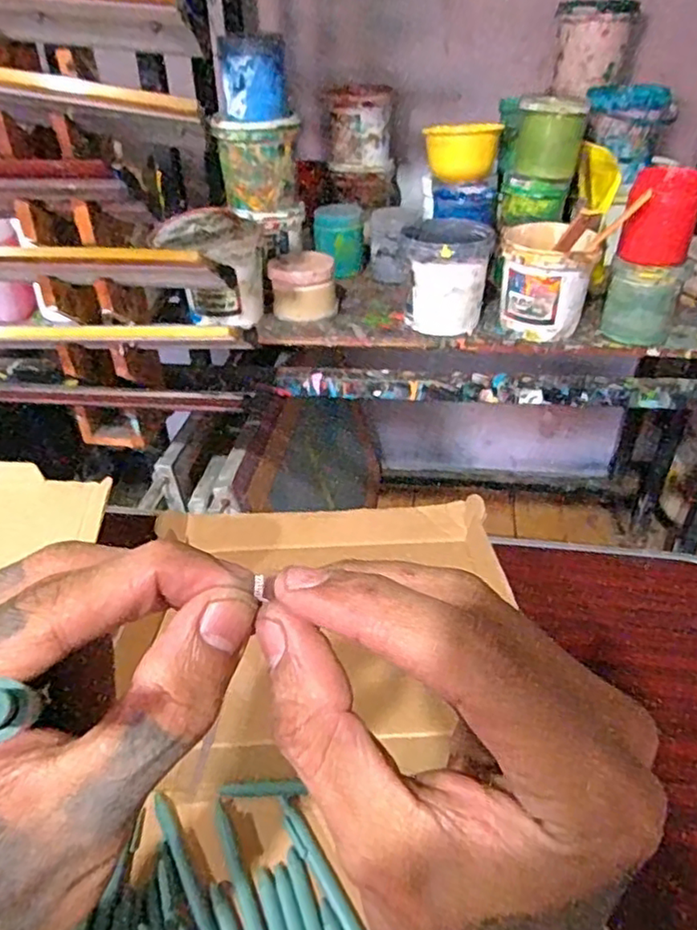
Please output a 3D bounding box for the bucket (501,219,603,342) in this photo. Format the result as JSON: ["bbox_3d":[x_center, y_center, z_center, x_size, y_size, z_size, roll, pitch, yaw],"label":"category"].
[{"bbox_3d":[0.266,-0.252,0.869,0.114,0.119,0.120,10,38,14],"label":"bucket"}]

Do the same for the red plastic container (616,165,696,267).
[{"bbox_3d":[0.390,-0.313,0.796,0.081,0.098,0.077,11,39,16],"label":"red plastic container"}]

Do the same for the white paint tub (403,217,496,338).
[{"bbox_3d":[0.136,-0.261,0.887,0.105,0.123,0.112,-1,37,1],"label":"white paint tub"}]

